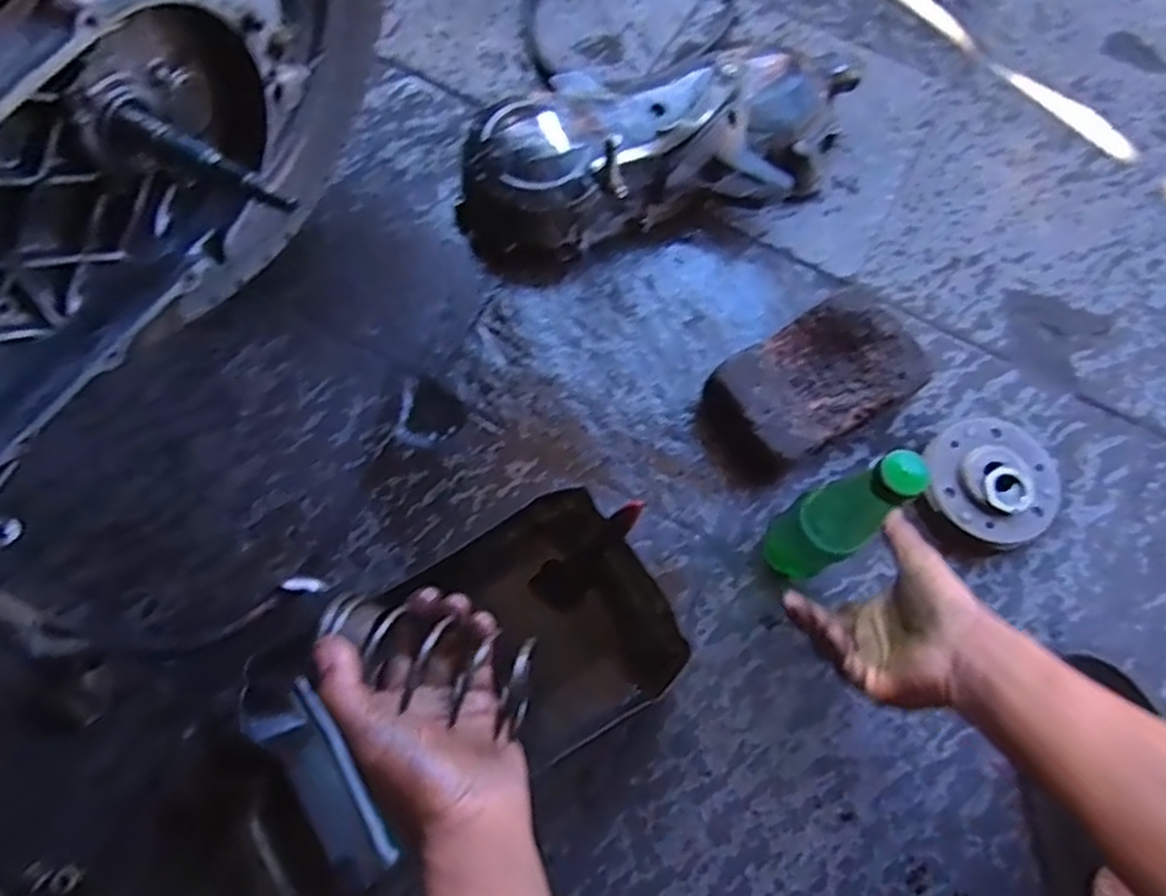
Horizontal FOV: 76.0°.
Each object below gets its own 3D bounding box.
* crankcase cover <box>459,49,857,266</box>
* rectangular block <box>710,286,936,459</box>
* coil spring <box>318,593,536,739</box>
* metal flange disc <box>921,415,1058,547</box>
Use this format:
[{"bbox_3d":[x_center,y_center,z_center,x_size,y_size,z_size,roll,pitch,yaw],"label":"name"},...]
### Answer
[{"bbox_3d":[0.080,-0.297,0.727,0.411,0.091,0.158,-14,71,-7],"label":"crankcase cover"},{"bbox_3d":[0.209,-0.060,0.666,0.169,0.059,0.108,-29,73,-12],"label":"rectangular block"},{"bbox_3d":[-0.083,0.118,0.416,0.124,0.064,0.050,17,70,11],"label":"coil spring"},{"bbox_3d":[0.355,0.027,0.652,0.108,0.038,0.110,1,70,-2],"label":"metal flange disc"}]

